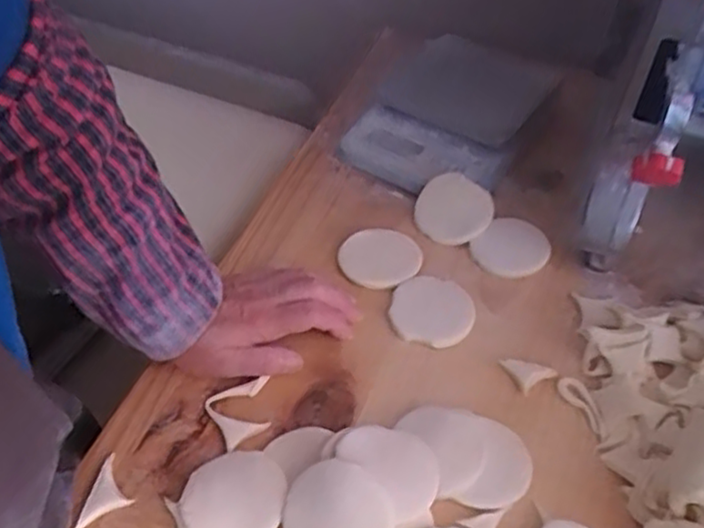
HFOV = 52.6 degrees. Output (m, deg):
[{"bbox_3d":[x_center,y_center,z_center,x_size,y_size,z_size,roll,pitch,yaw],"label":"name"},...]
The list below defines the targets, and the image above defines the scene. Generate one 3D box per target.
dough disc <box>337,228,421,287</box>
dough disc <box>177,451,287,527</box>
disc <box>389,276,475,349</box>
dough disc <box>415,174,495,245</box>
[{"bbox_3d":[0.027,-0.008,0.636,0.070,0.012,0.063,-34,57,-28],"label":"dough disc"},{"bbox_3d":[-0.079,0.157,0.479,0.067,0.010,0.067,-4,49,4],"label":"dough disc"},{"bbox_3d":[0.068,0.036,0.601,0.067,0.010,0.068,1,48,-1],"label":"disc"},{"bbox_3d":[0.095,-0.050,0.668,0.069,0.064,0.013,40,23,21],"label":"dough disc"}]

